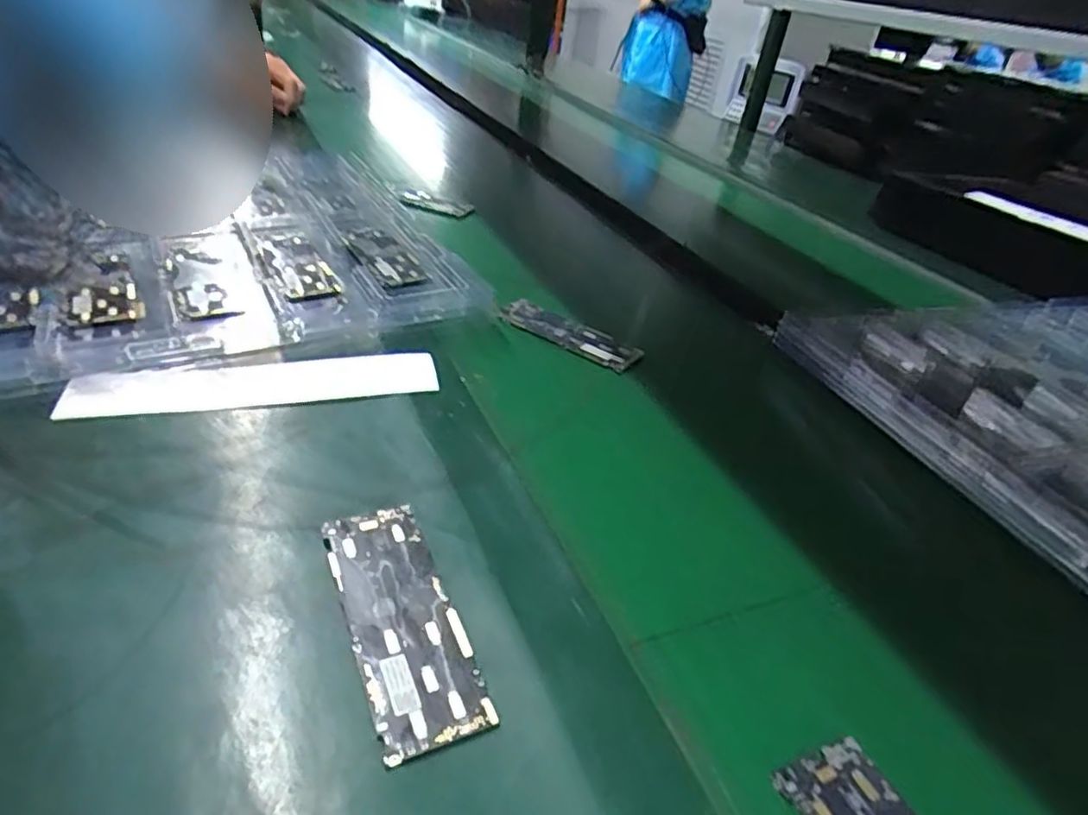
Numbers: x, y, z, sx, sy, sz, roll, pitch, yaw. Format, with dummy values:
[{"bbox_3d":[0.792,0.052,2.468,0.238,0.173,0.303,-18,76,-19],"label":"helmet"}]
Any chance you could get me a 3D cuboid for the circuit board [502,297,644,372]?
[{"bbox_3d":[0.022,-0.061,0.545,0.121,0.007,0.040,25,52,20],"label":"circuit board"}]

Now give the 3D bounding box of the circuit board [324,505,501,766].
[{"bbox_3d":[-0.063,0.090,0.288,0.043,0.008,0.122,-11,41,-24],"label":"circuit board"}]

